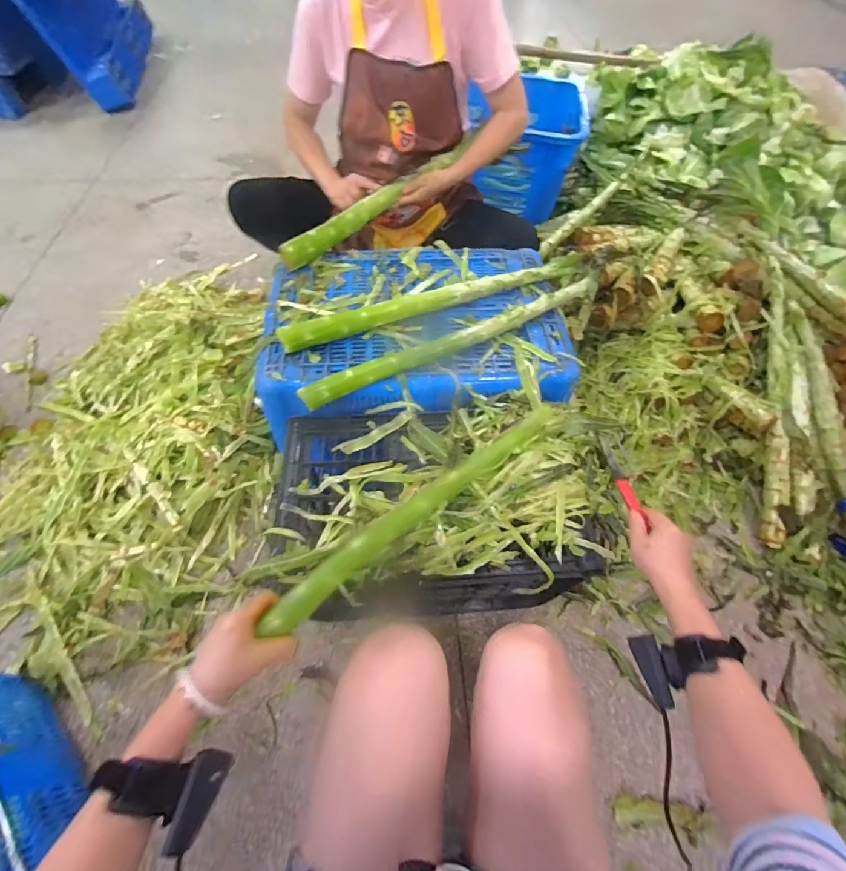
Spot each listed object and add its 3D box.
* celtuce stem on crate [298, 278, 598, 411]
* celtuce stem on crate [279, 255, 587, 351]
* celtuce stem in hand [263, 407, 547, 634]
[{"bbox_3d":[0.077,-0.182,0.732,0.620,0.034,0.042,-24,62,-16],"label":"celtuce stem on crate"},{"bbox_3d":[0.028,-0.261,0.777,0.604,0.042,0.041,-18,61,-13],"label":"celtuce stem on crate"},{"bbox_3d":[-0.008,0.089,0.488,0.411,0.032,0.039,-35,69,-16],"label":"celtuce stem in hand"}]

